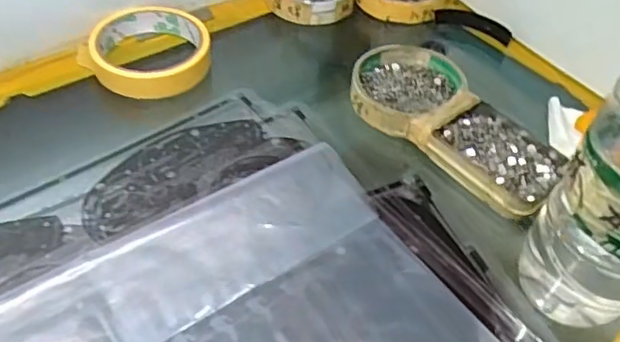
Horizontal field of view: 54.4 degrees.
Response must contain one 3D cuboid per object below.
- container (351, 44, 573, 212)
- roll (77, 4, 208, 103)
[{"bbox_3d":[0.101,-0.037,0.430,0.084,0.020,0.168,-28,55,-27],"label":"container"},{"bbox_3d":[-0.120,-0.097,0.465,0.090,0.028,0.090,3,47,-3],"label":"roll"}]

